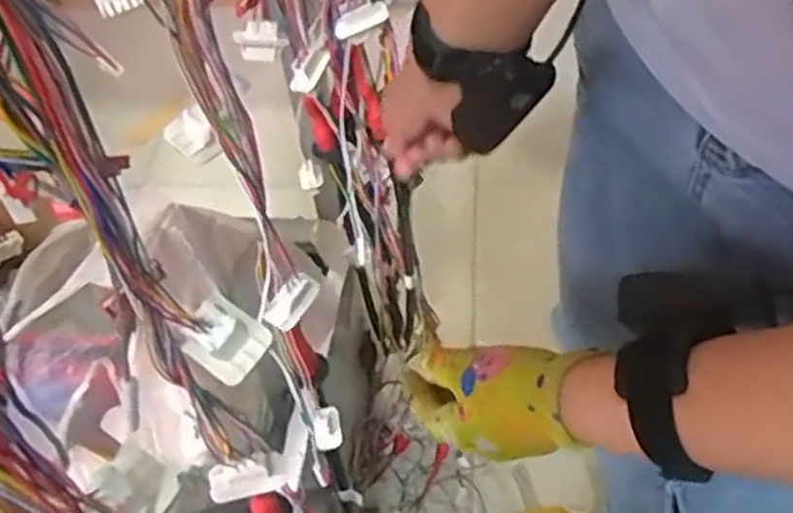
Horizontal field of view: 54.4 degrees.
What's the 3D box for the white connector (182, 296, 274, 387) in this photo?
[{"bbox_3d":[-0.075,0.034,0.331,0.034,0.021,0.030,30,59,26],"label":"white connector"}]

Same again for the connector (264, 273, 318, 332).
[{"bbox_3d":[-0.065,0.027,0.482,0.014,0.020,0.036,26,57,24],"label":"connector"}]

